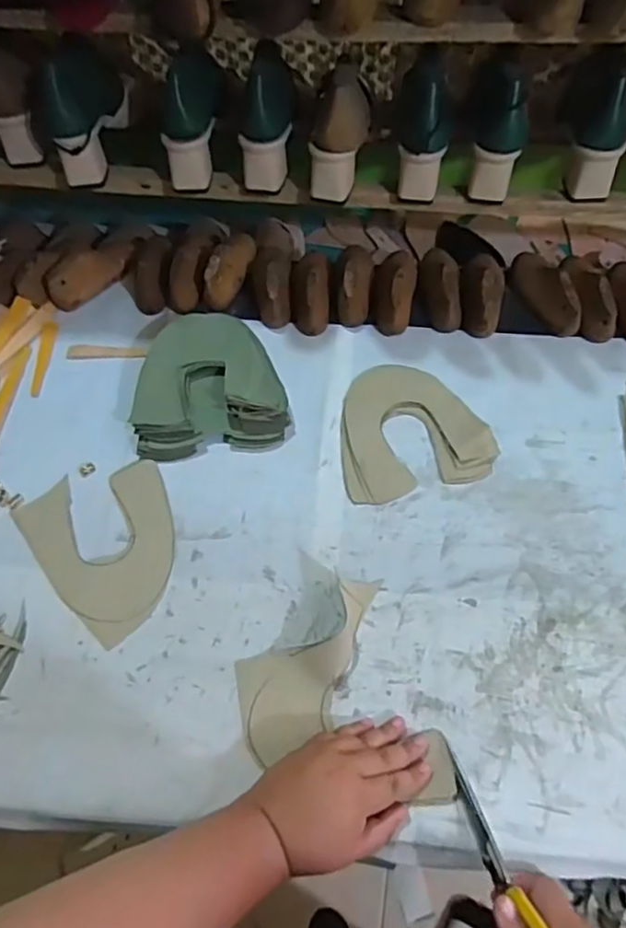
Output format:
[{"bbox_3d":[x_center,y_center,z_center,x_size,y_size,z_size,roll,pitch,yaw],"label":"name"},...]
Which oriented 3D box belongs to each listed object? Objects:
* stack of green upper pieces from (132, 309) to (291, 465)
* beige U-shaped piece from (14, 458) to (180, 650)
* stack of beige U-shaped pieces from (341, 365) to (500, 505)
[{"bbox_3d":[-0.123,-0.095,0.725,0.171,0.051,0.169,-9,58,-3],"label":"stack of green upper pieces"},{"bbox_3d":[-0.208,0.075,0.656,0.146,0.004,0.196,-36,63,-18],"label":"beige U-shaped piece"},{"bbox_3d":[0.113,-0.043,0.706,0.165,0.010,0.172,-7,58,-1],"label":"stack of beige U-shaped pieces"}]

